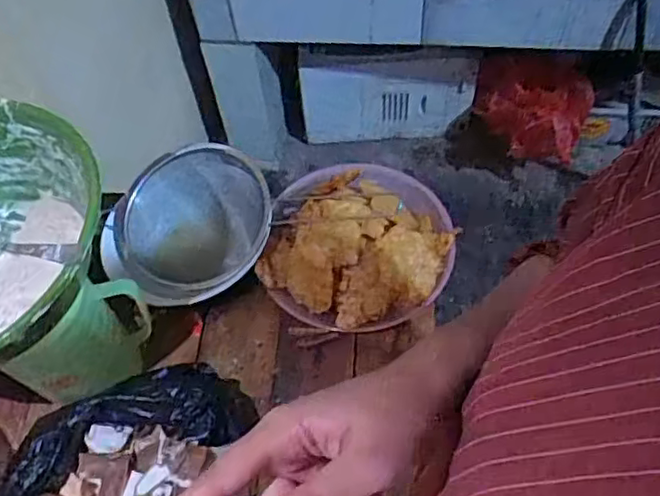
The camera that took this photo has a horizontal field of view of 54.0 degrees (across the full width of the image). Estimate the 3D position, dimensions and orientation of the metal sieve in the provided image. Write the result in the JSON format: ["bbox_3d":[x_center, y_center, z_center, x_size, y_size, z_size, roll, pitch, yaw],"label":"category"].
[{"bbox_3d":[-0.152,-0.029,0.730,0.171,0.051,0.192,33,66,23],"label":"metal sieve"}]

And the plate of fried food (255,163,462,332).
[{"bbox_3d":[0.034,-0.015,0.721,0.198,0.099,0.212,-2,58,3],"label":"plate of fried food"}]

